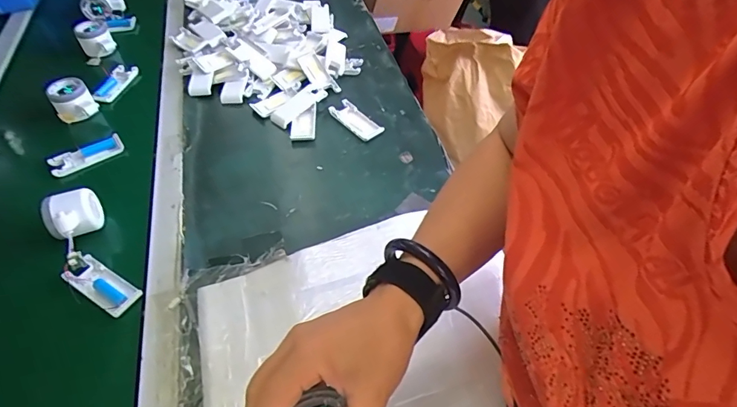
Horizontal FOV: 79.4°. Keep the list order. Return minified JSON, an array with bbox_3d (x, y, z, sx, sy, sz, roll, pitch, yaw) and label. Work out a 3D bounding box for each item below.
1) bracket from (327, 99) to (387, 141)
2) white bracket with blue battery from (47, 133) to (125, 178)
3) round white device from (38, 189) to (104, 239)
[{"bbox_3d":[-0.022,-0.145,0.762,0.042,0.013,0.102,-31,56,-25],"label":"bracket"},{"bbox_3d":[-0.446,-0.079,0.703,0.106,0.021,0.036,-28,54,-23],"label":"white bracket with blue battery"},{"bbox_3d":[-0.391,0.015,0.590,0.066,0.061,0.065,-35,58,-27],"label":"round white device"}]

